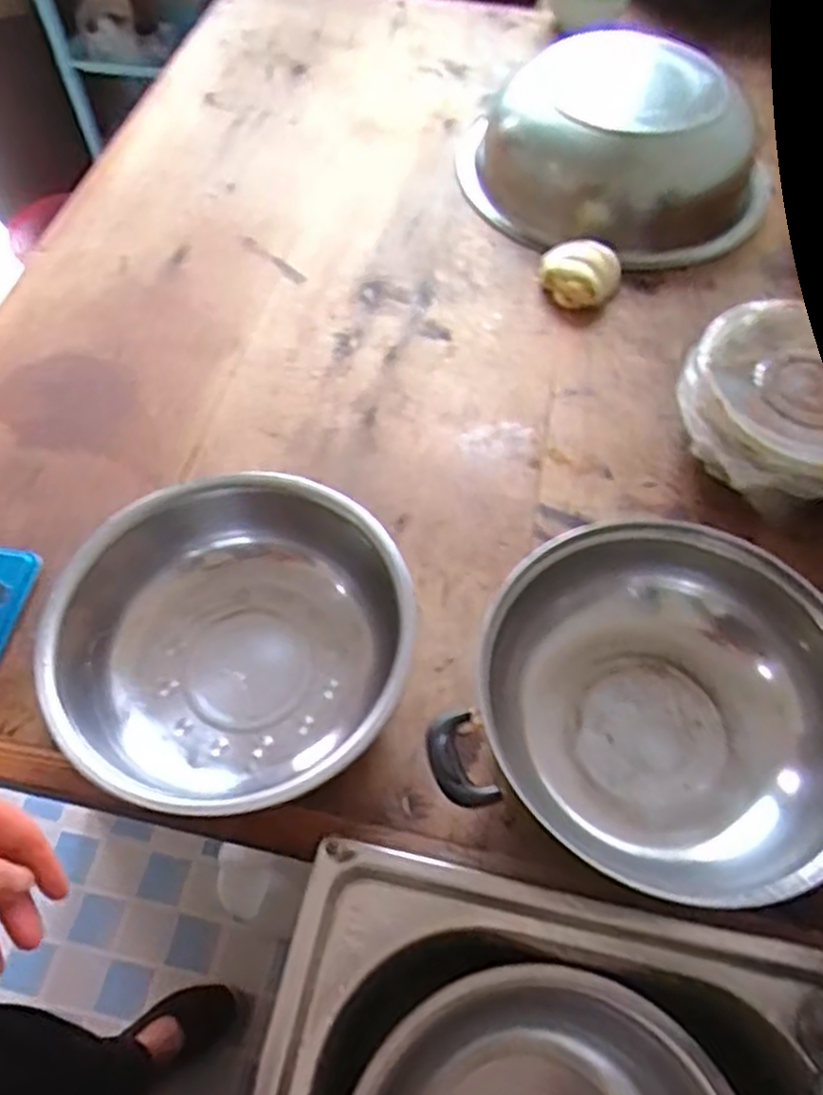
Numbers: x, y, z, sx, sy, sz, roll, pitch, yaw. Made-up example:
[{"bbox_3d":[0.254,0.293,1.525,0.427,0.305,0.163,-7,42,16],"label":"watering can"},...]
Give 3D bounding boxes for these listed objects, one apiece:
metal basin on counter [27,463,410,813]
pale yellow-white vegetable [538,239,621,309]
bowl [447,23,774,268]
[{"bbox_3d":[-0.126,0.072,0.536,0.231,0.083,0.227,1,58,-1],"label":"metal basin on counter"},{"bbox_3d":[0.179,-0.291,0.797,0.082,0.039,0.078,1,58,-1],"label":"pale yellow-white vegetable"},{"bbox_3d":[0.230,-0.460,0.866,0.293,0.105,0.312,1,58,-1],"label":"bowl"}]

